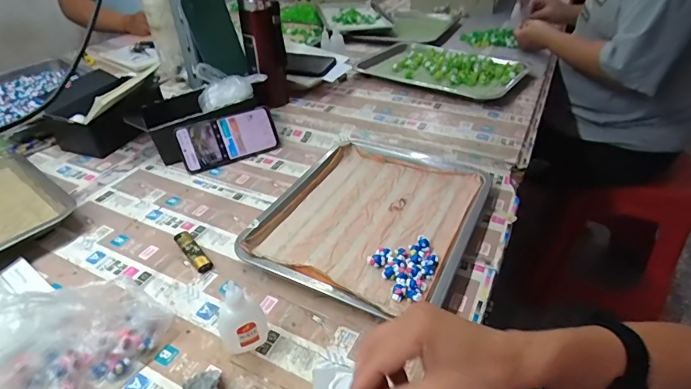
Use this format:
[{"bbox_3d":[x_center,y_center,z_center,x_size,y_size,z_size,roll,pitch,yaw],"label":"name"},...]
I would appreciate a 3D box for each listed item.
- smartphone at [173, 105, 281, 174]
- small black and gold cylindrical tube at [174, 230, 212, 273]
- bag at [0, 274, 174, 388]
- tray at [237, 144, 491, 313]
[{"bbox_3d":[-0.203,-0.097,0.713,0.165,0.080,0.009,-19,9,-18],"label":"smartphone"},{"bbox_3d":[-0.200,0.072,0.534,0.020,0.014,0.085,-27,44,-30],"label":"small black and gold cylindrical tube"},{"bbox_3d":[-0.257,0.128,0.387,0.149,0.099,0.103,-31,46,-34],"label":"bag"},{"bbox_3d":[0.033,0.027,0.576,0.275,0.030,0.306,17,40,23],"label":"tray"}]

